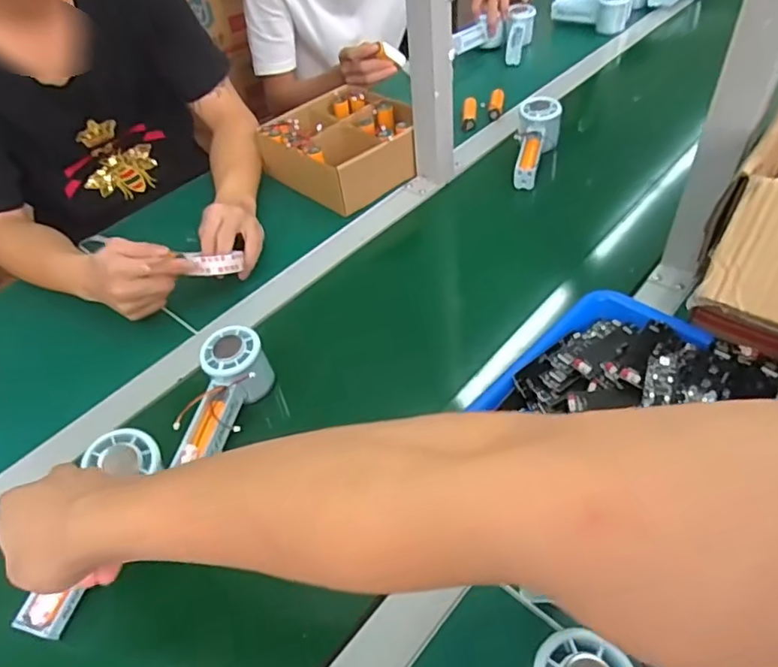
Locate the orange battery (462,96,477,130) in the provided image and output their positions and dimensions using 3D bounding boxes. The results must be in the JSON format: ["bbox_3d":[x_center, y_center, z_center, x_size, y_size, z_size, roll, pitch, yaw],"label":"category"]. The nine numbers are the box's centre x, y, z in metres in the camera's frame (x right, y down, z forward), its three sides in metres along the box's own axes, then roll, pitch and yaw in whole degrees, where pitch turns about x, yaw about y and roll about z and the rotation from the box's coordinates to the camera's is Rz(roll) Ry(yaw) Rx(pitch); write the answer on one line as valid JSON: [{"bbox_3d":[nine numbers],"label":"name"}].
[{"bbox_3d":[0.129,-0.357,0.892,0.022,0.017,0.064,1,61,9],"label":"orange battery"}]

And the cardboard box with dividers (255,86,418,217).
[{"bbox_3d":[-0.062,-0.272,0.793,0.183,0.066,0.198,-37,52,-26],"label":"cardboard box with dividers"}]

